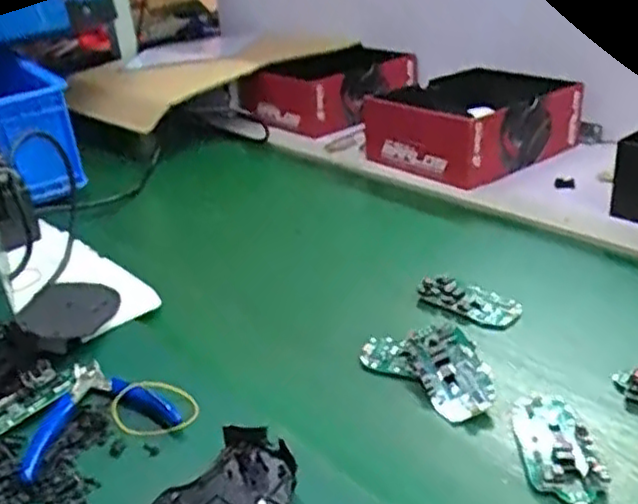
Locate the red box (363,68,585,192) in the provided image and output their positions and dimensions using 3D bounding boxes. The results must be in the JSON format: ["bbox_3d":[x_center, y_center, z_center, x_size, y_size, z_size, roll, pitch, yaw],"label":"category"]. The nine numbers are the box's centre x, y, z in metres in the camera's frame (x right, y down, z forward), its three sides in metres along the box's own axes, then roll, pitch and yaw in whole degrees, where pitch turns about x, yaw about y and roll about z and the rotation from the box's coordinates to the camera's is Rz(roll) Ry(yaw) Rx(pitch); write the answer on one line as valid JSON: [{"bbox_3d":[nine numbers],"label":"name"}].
[{"bbox_3d":[0.204,-0.178,0.972,0.243,0.083,0.213,-25,32,-36],"label":"red box"}]

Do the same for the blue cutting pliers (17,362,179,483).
[{"bbox_3d":[-0.172,0.115,0.530,0.108,0.016,0.105,-17,29,-21],"label":"blue cutting pliers"}]

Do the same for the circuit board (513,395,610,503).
[{"bbox_3d":[0.157,0.128,0.469,0.046,0.008,0.093,-5,27,2],"label":"circuit board"}]

